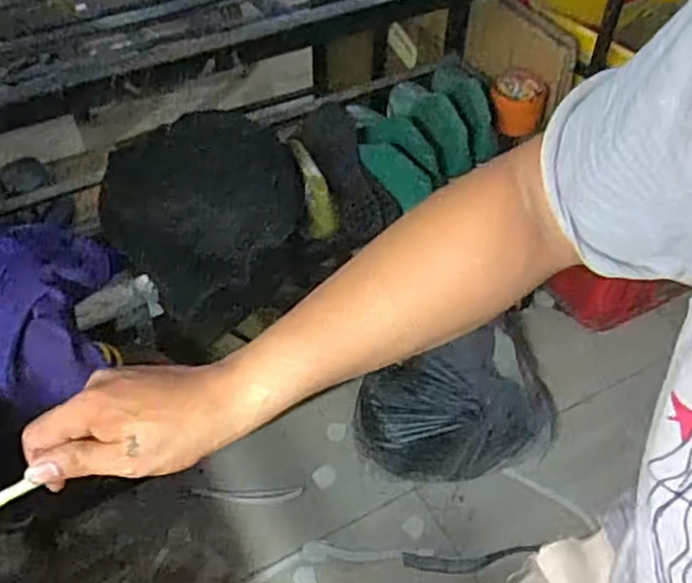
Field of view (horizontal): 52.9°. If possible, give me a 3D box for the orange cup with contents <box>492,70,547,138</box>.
[{"bbox_3d":[0.263,-0.289,1.065,0.080,0.065,0.075,0,48,0],"label":"orange cup with contents"}]

